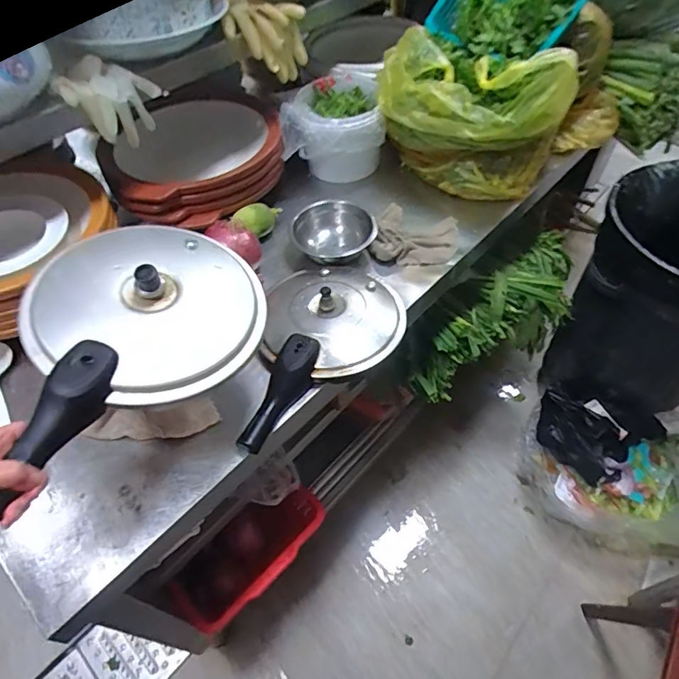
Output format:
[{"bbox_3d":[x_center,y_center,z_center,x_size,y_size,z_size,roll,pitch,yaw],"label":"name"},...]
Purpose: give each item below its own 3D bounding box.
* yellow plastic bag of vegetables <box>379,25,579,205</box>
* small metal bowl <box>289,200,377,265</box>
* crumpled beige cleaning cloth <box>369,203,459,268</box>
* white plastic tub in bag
[{"bbox_3d":[0.258,-0.465,0.980,0.384,0.272,0.196,24,57,19],"label":"yellow plastic bag of vegetables"},{"bbox_3d":[-0.013,-0.214,0.944,0.149,0.093,0.139,-1,52,1],"label":"small metal bowl"},{"bbox_3d":[0.156,-0.217,0.958,0.175,0.044,0.165,12,54,11],"label":"crumpled beige cleaning cloth"},{"bbox_3d":[-0.014,-0.494,1.084,0.218,0.157,0.245,-3,52,0],"label":"white plastic tub in bag"}]

